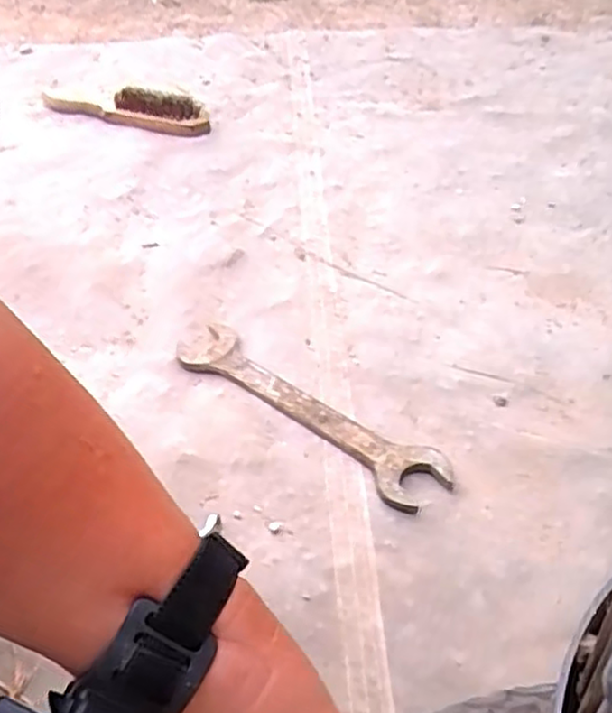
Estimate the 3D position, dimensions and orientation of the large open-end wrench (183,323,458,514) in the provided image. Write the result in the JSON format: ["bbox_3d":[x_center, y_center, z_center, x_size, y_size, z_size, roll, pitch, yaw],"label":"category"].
[{"bbox_3d":[-0.006,0.041,0.618,0.279,0.009,0.057,31,55,27],"label":"large open-end wrench"}]

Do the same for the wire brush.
[{"bbox_3d":[-0.253,-0.352,0.999,0.275,0.041,0.070,19,50,18],"label":"wire brush"}]

